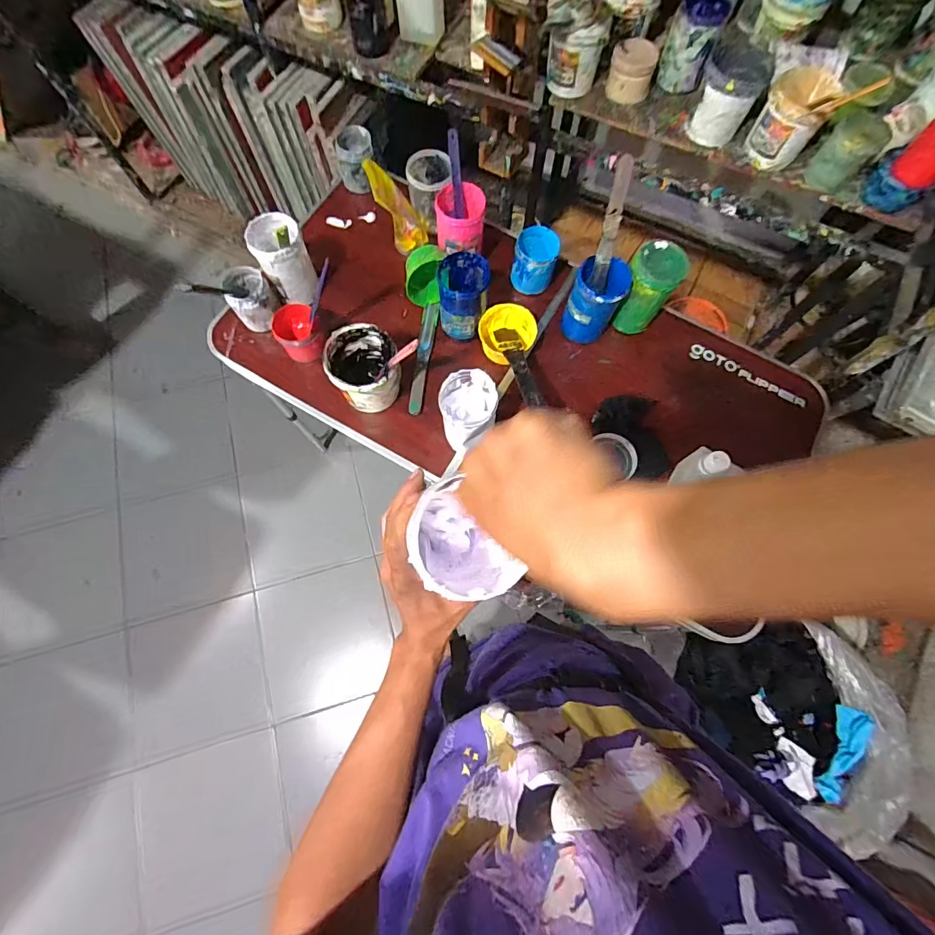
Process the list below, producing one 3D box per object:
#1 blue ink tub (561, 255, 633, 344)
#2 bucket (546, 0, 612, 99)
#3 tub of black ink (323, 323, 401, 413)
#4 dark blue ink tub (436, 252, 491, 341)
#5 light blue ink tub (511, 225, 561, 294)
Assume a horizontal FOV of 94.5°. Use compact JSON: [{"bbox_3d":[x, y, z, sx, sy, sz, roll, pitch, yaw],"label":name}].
[{"bbox_3d":[0.251,-0.328,0.866,0.097,0.145,0.096,0,73,0],"label":"blue ink tub"},{"bbox_3d":[0.232,-0.922,0.941,0.123,0.152,0.123,0,73,0],"label":"bucket"},{"bbox_3d":[-0.191,-0.181,0.816,0.125,0.108,0.131,-6,73,-3],"label":"tub of black ink"},{"bbox_3d":[-0.007,-0.331,0.846,0.098,0.118,0.105,0,73,0],"label":"dark blue ink tub"},{"bbox_3d":[0.141,-0.436,0.897,0.088,0.077,0.100,16,73,5],"label":"light blue ink tub"}]

